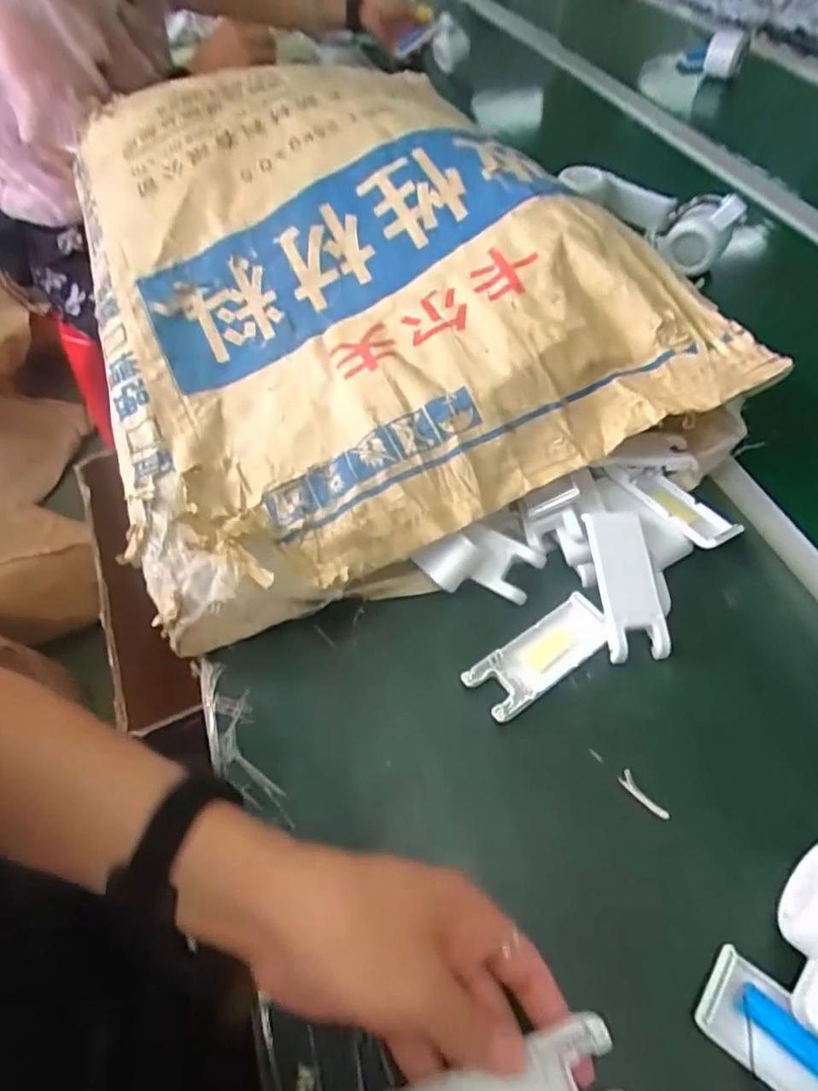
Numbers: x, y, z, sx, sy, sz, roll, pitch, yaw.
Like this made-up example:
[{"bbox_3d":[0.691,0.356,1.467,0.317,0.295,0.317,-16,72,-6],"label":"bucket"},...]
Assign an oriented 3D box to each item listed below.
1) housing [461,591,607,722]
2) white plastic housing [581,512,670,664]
[{"bbox_3d":[0.085,0.071,0.405,0.102,0.009,0.038,-32,59,-20],"label":"housing"},{"bbox_3d":[0.145,0.025,0.417,0.038,0.016,0.100,-6,71,-3],"label":"white plastic housing"}]

